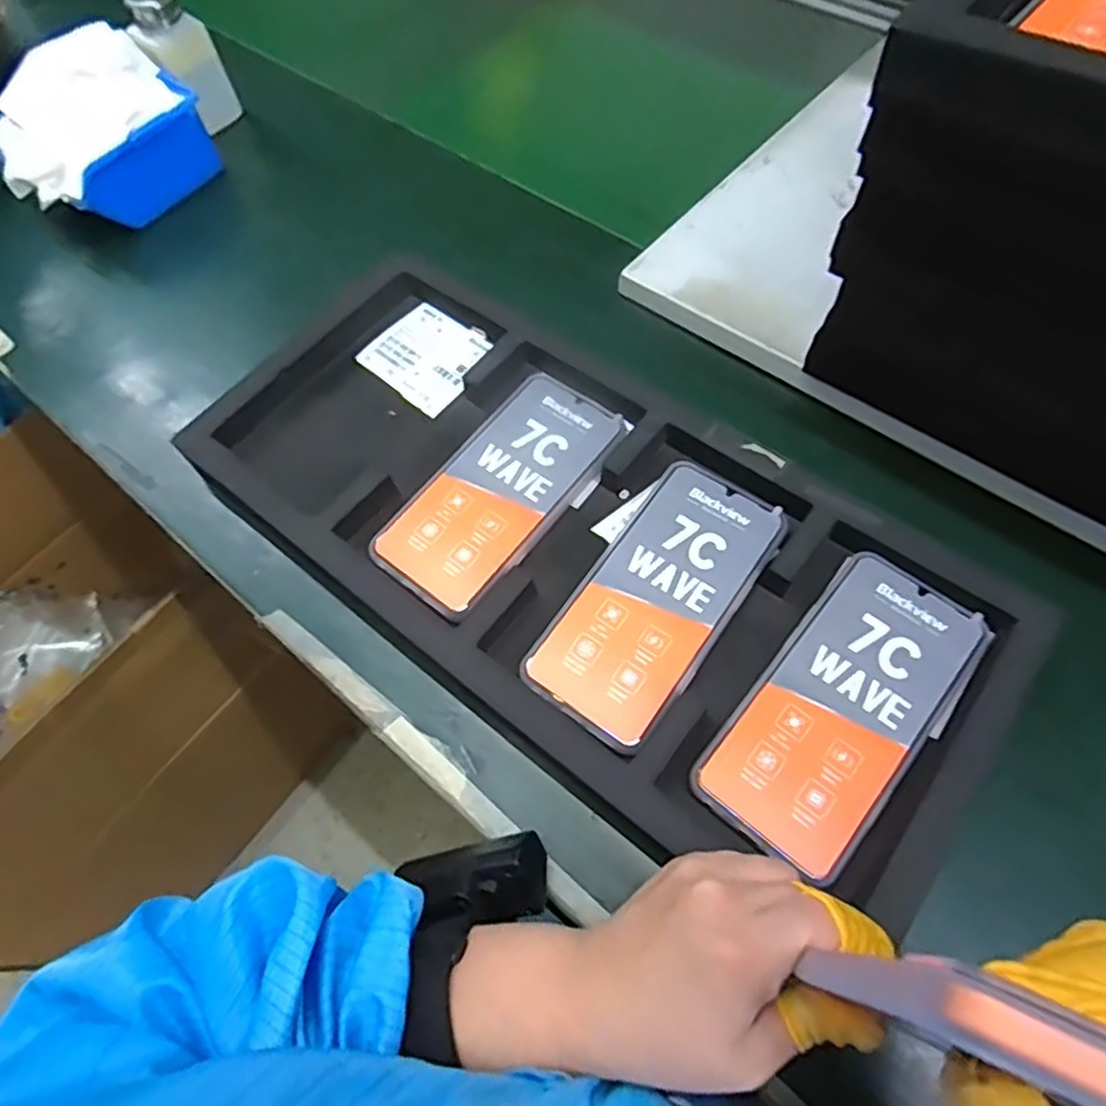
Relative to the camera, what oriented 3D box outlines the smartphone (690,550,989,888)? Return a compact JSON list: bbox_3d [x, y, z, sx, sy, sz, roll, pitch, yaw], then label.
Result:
[{"bbox_3d":[0.147,0.077,0.354,0.077,0.015,0.161,37,69,19],"label":"smartphone"}]

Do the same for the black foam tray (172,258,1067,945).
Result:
[{"bbox_3d":[0.011,-0.010,0.414,0.468,0.047,0.220,35,68,18],"label":"black foam tray"}]

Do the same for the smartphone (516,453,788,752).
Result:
[{"bbox_3d":[0.057,0.024,0.388,0.078,0.014,0.161,33,67,18],"label":"smartphone"}]

